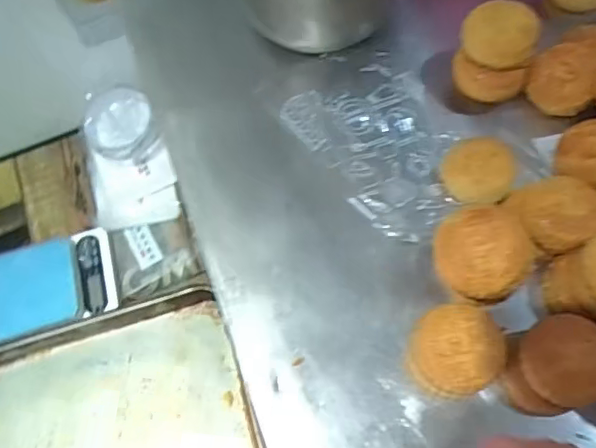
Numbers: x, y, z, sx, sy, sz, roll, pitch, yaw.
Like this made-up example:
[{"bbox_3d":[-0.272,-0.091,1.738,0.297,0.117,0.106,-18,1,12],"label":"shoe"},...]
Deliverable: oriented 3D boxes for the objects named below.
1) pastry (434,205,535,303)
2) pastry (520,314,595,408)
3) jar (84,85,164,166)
[{"bbox_3d":[0.140,0.020,0.441,0.067,0.023,0.067,-37,67,17],"label":"pastry"},{"bbox_3d":[0.214,0.106,0.455,0.064,0.023,0.067,-2,66,5],"label":"pastry"},{"bbox_3d":[-0.261,-0.141,0.873,0.101,0.092,0.092,-2,66,5],"label":"jar"}]

